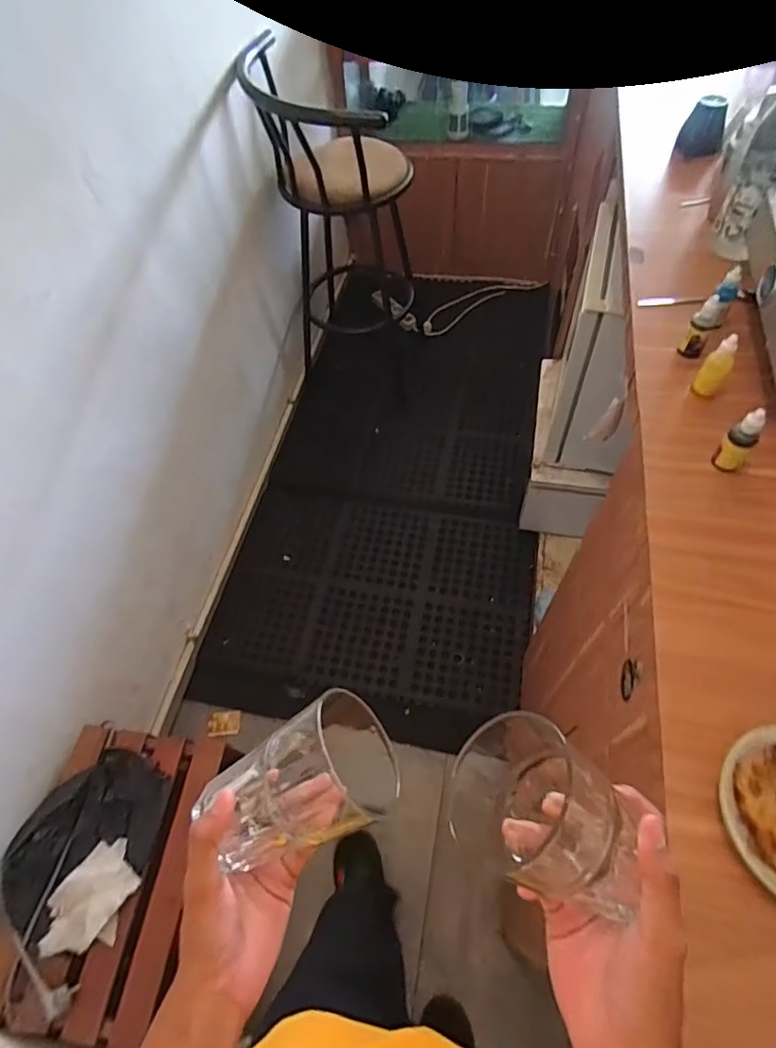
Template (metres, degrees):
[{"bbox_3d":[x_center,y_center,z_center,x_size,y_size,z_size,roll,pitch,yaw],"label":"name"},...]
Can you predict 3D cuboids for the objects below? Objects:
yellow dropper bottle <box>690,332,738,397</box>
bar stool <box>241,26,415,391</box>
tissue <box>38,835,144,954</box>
[{"bbox_3d":[0.403,-0.188,0.665,0.031,0.088,0.030,31,64,20],"label":"yellow dropper bottle"},{"bbox_3d":[-0.126,-0.950,1.726,0.391,0.967,0.424,-1,58,2],"label":"bar stool"},{"bbox_3d":[-0.512,0.649,0.933,0.124,0.026,0.171,13,59,11],"label":"tissue"}]

